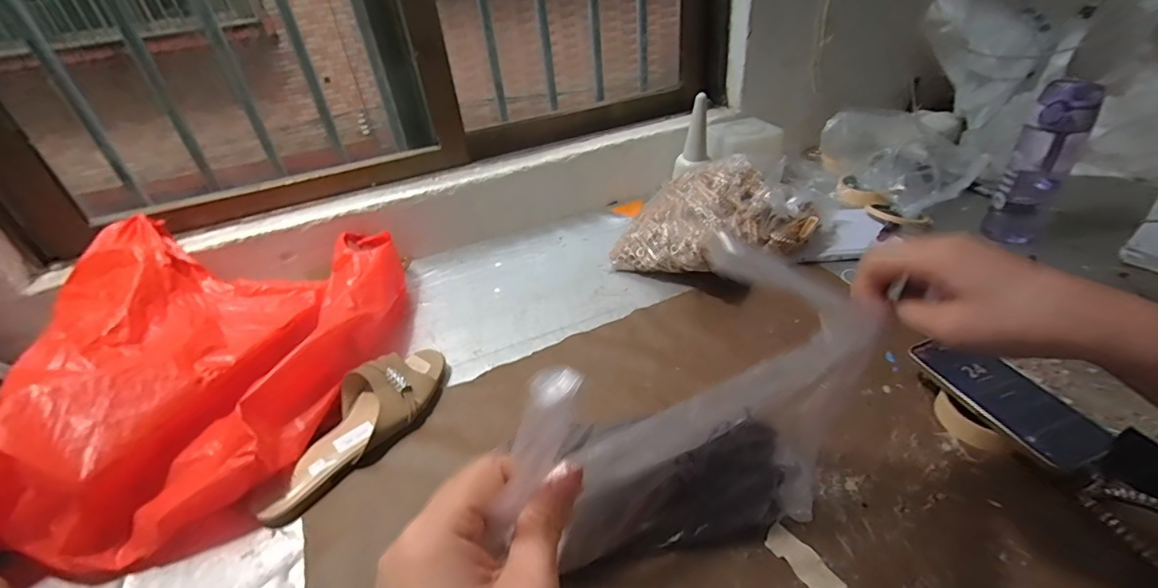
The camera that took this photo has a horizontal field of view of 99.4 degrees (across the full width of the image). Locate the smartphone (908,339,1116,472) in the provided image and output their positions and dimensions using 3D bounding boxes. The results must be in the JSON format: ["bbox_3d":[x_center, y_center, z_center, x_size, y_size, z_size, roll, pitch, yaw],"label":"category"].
[{"bbox_3d":[0.405,0.097,0.470,0.077,0.013,0.149,-19,47,-15],"label":"smartphone"}]

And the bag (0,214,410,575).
[{"bbox_3d":[-0.426,0.060,0.590,0.364,0.153,0.452,-10,35,-5],"label":"bag"}]

